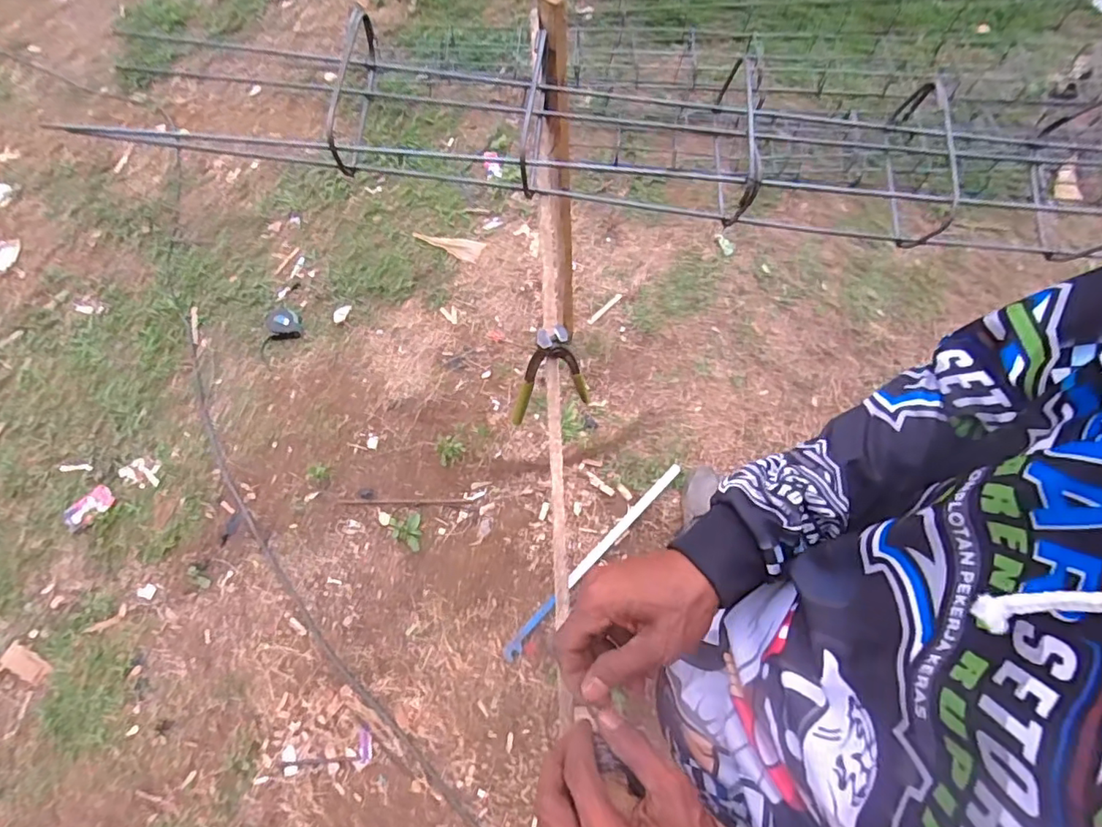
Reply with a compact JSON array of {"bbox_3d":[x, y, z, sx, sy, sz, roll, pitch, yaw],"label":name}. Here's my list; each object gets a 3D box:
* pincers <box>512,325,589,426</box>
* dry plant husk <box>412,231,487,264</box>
[{"bbox_3d":[-0.004,-0.050,0.656,0.098,0.211,0.031,-14,69,-4],"label":"pincers"},{"bbox_3d":[-0.322,-0.545,1.727,0.221,0.012,0.082,21,71,8],"label":"dry plant husk"}]

